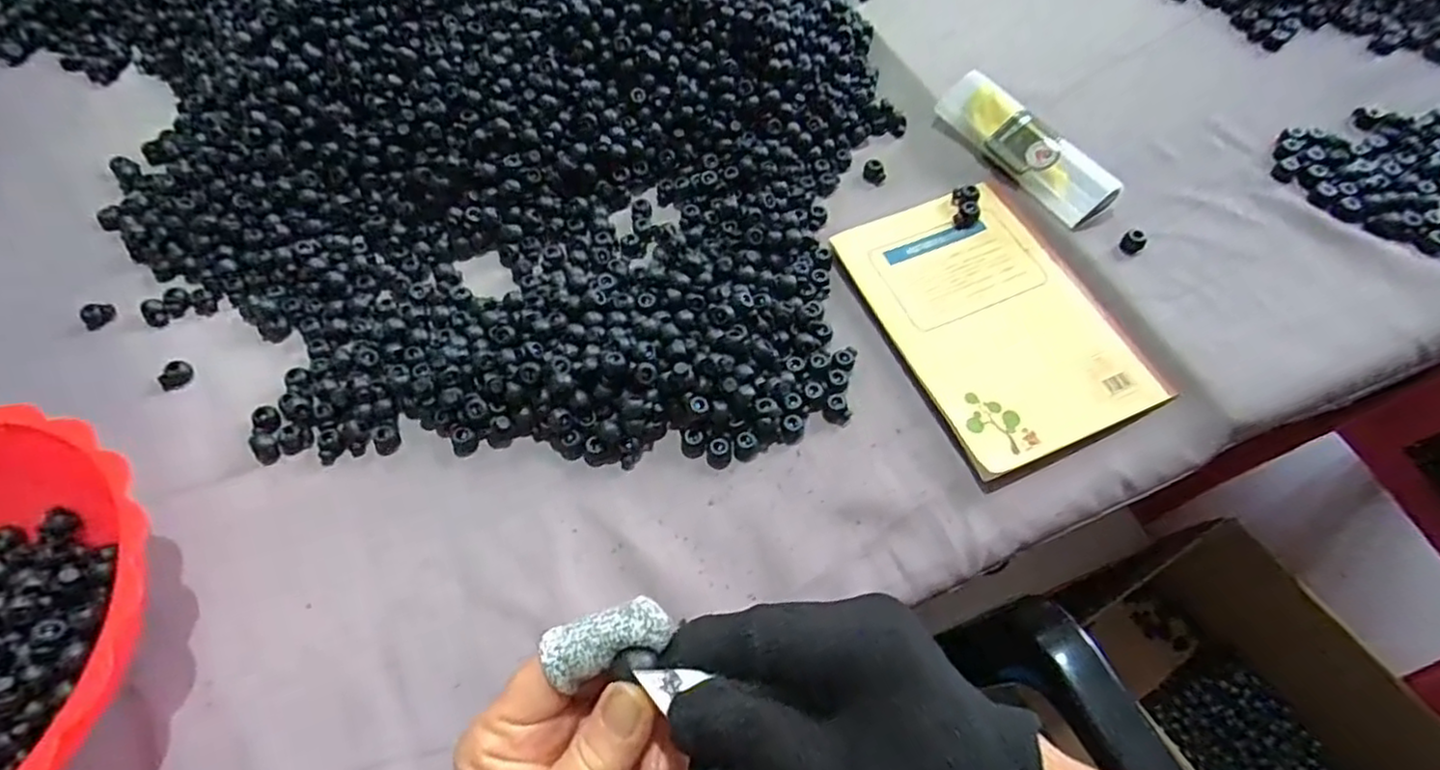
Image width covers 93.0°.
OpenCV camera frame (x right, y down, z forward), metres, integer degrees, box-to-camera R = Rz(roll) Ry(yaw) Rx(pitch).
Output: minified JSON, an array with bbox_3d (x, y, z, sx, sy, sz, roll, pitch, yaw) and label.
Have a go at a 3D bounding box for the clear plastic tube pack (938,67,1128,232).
[{"bbox_3d":[0.226,-0.179,0.514,0.036,0.034,0.152,-26,64,-14],"label":"clear plastic tube pack"}]

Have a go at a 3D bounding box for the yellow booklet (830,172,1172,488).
[{"bbox_3d":[0.183,-0.051,0.464,0.139,0.009,0.205,-20,63,-11],"label":"yellow booklet"}]

